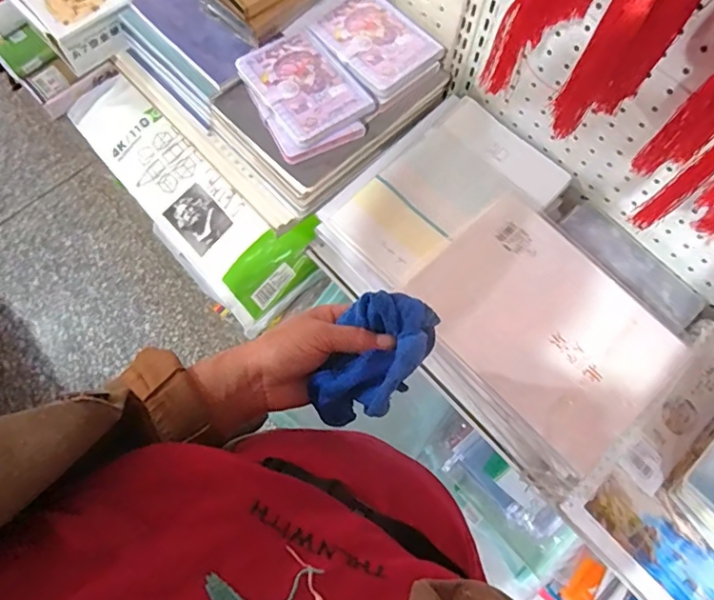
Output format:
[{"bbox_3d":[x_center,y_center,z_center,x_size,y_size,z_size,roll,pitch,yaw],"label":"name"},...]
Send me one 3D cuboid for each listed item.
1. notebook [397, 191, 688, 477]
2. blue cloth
[{"bbox_3d":[0.192,0.022,0.550,0.178,0.011,0.249,-42,77,-15],"label":"notebook"},{"bbox_3d":[0.013,0.046,0.428,0.068,0.063,0.114,32,73,9],"label":"blue cloth"}]

